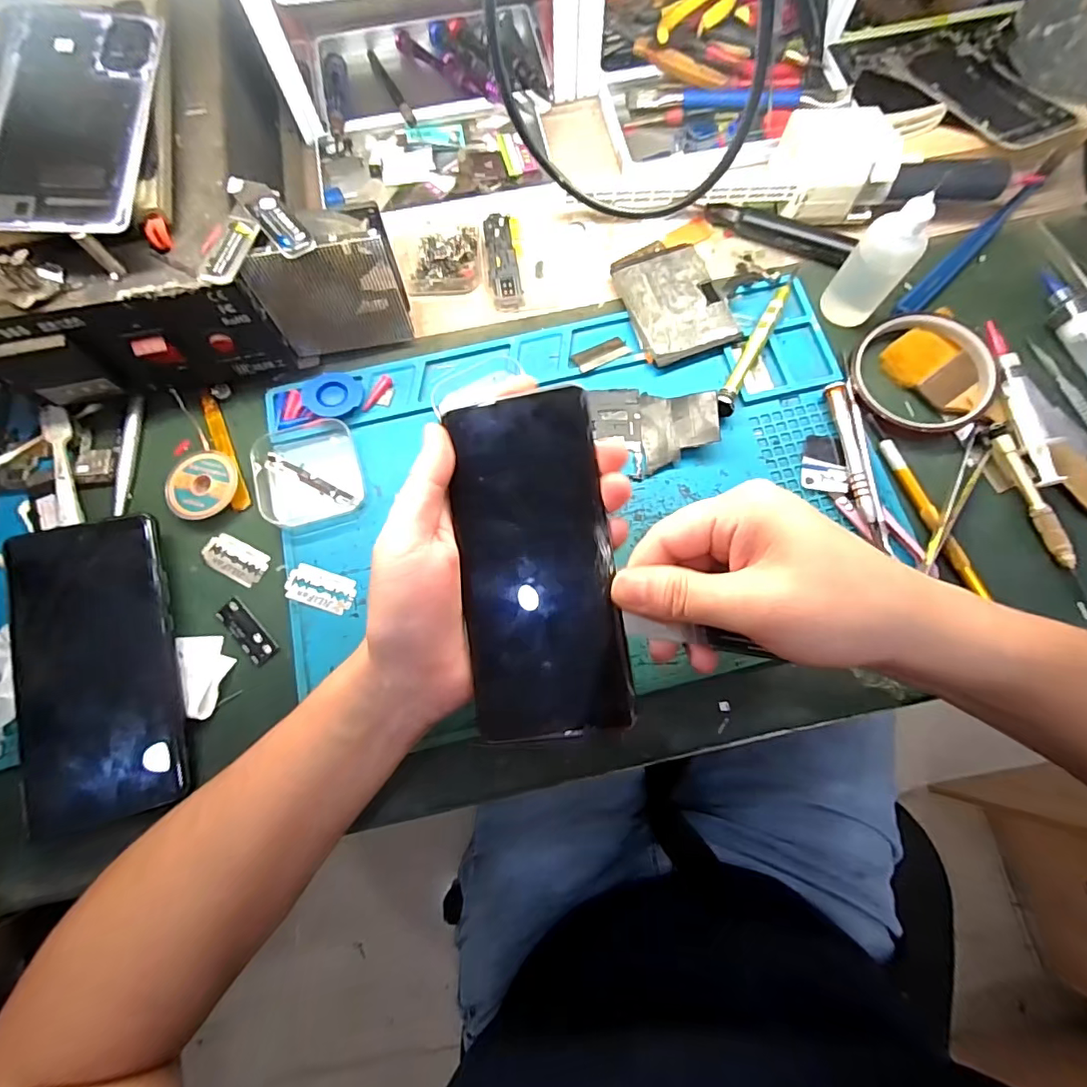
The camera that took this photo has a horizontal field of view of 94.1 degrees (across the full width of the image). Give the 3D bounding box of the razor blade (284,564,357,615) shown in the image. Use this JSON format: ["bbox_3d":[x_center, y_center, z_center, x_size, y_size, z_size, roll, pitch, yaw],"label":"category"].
[{"bbox_3d":[-0.135,0.027,0.305,0.042,0.004,0.022,17,76,6],"label":"razor blade"}]

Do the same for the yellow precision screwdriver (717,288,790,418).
[{"bbox_3d":[0.139,-0.128,0.336,0.012,0.014,0.107,28,78,8],"label":"yellow precision screwdriver"}]

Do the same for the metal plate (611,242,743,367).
[{"bbox_3d":[0.088,-0.171,0.350,0.065,0.009,0.095,-18,76,-3],"label":"metal plate"}]

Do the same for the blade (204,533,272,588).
[{"bbox_3d":[-0.191,0.010,0.315,0.041,0.004,0.023,25,70,7],"label":"blade"}]

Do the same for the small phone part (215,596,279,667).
[{"bbox_3d":[-0.177,0.052,0.300,0.017,0.004,0.043,-43,78,-9],"label":"small phone part"}]

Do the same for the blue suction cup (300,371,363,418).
[{"bbox_3d":[-0.136,-0.097,0.332,0.034,0.011,0.035,0,75,1],"label":"blue suction cup"}]

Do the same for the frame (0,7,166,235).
[{"bbox_3d":[-0.247,-0.224,0.265,0.073,0.007,0.155,-4,75,-10],"label":"frame"}]

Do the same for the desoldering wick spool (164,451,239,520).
[{"bbox_3d":[-0.216,-0.037,0.318,0.045,0.014,0.044,0,75,1],"label":"desoldering wick spool"}]

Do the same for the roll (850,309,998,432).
[{"bbox_3d":[0.249,-0.113,0.332,0.090,0.012,0.085,-15,76,-3],"label":"roll"}]

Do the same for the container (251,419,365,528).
[{"bbox_3d":[-0.150,-0.046,0.321,0.062,0.012,0.067,-15,76,-3],"label":"container"}]

